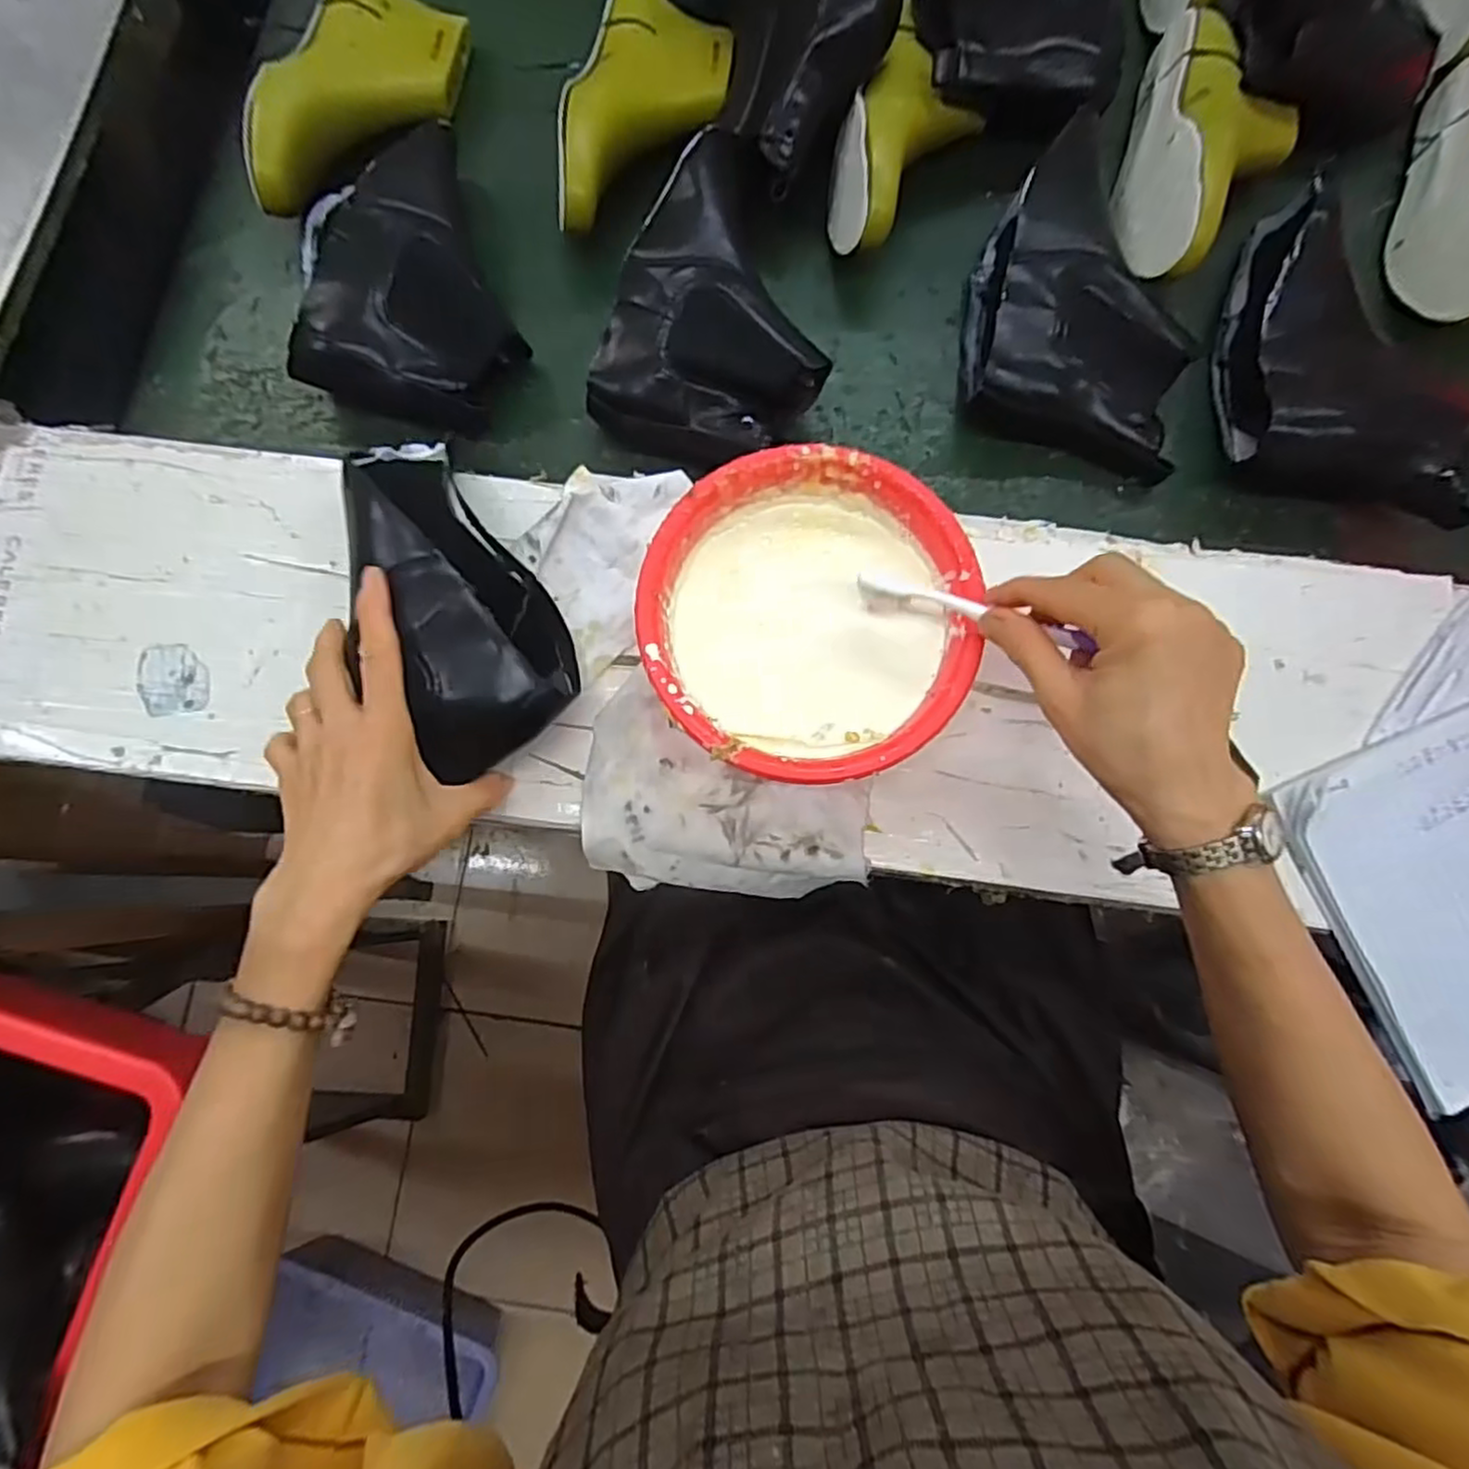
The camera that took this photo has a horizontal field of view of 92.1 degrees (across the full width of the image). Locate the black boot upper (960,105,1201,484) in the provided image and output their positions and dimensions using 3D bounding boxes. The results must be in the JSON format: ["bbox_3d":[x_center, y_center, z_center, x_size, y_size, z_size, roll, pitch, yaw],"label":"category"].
[{"bbox_3d":[0.256,-0.330,0.517,0.152,0.061,0.274,9,80,3],"label":"black boot upper"}]

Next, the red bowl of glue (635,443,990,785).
[{"bbox_3d":[0.043,-0.066,0.426,0.183,0.067,0.186,0,79,1],"label":"red bowl of glue"}]

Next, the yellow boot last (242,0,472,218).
[{"bbox_3d":[-0.294,-0.501,0.554,0.102,0.071,0.238,13,80,4],"label":"yellow boot last"}]

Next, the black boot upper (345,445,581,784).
[{"bbox_3d":[-0.163,-0.081,0.427,0.088,0.062,0.198,-24,84,-3],"label":"black boot upper"}]

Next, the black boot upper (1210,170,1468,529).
[{"bbox_3d":[0.424,-0.284,0.499,0.132,0.062,0.266,4,79,2],"label":"black boot upper"}]

